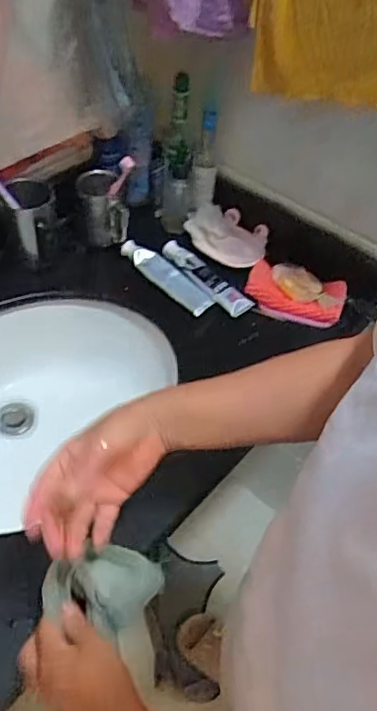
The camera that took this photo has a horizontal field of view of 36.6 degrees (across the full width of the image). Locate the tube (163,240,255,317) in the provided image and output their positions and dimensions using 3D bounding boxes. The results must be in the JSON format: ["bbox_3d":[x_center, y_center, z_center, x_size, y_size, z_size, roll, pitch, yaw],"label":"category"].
[{"bbox_3d":[0.027,-0.126,0.924,0.174,0.035,0.037,36,54,23],"label":"tube"}]

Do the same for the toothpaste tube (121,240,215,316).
[{"bbox_3d":[-0.035,-0.130,0.920,0.178,0.033,0.044,34,54,22],"label":"toothpaste tube"}]

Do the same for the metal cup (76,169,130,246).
[{"bbox_3d":[-0.139,-0.243,0.932,0.076,0.101,0.093,-5,50,-11],"label":"metal cup"}]

